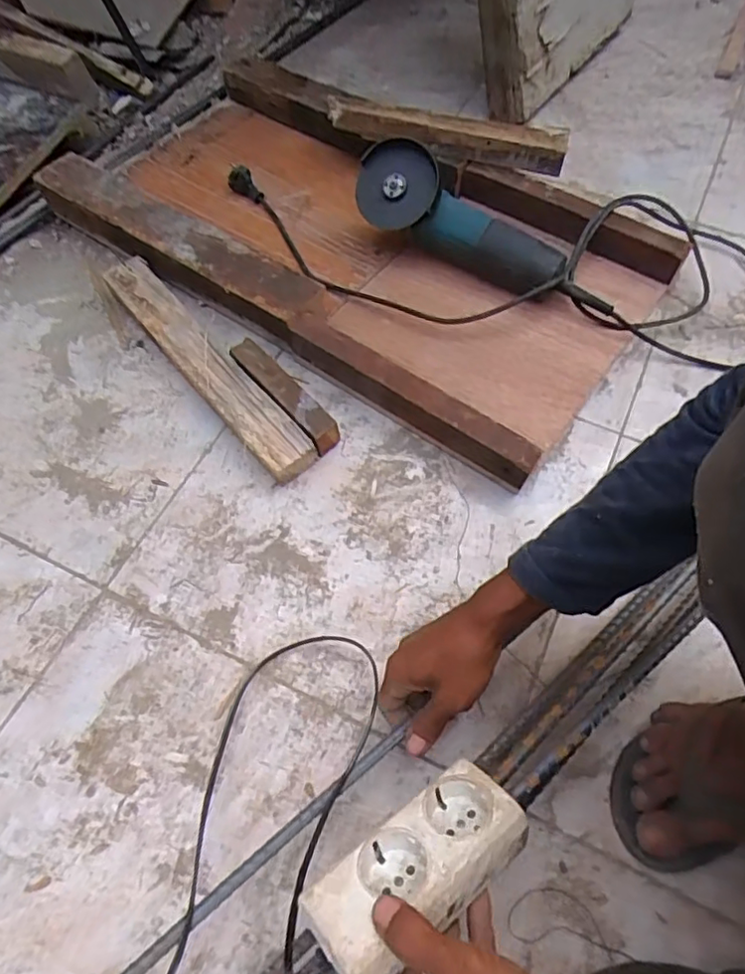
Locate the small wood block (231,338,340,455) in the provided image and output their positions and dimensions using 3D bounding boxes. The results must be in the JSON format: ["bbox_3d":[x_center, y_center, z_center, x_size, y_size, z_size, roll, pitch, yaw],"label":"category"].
[{"bbox_3d":[-0.097,-0.100,0.666,0.030,0.044,0.161,-37,68,-19],"label":"small wood block"}]

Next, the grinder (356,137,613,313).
[{"bbox_3d":[0.133,-0.305,0.733,0.338,0.102,0.083,29,65,15],"label":"grinder"}]

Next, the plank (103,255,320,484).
[{"bbox_3d":[-0.194,-0.142,0.688,0.056,0.037,0.360,-35,67,-18],"label":"plank"}]

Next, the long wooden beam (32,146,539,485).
[{"bbox_3d":[-0.134,-0.228,0.713,0.719,0.063,0.087,33,66,16],"label":"long wooden beam"}]

